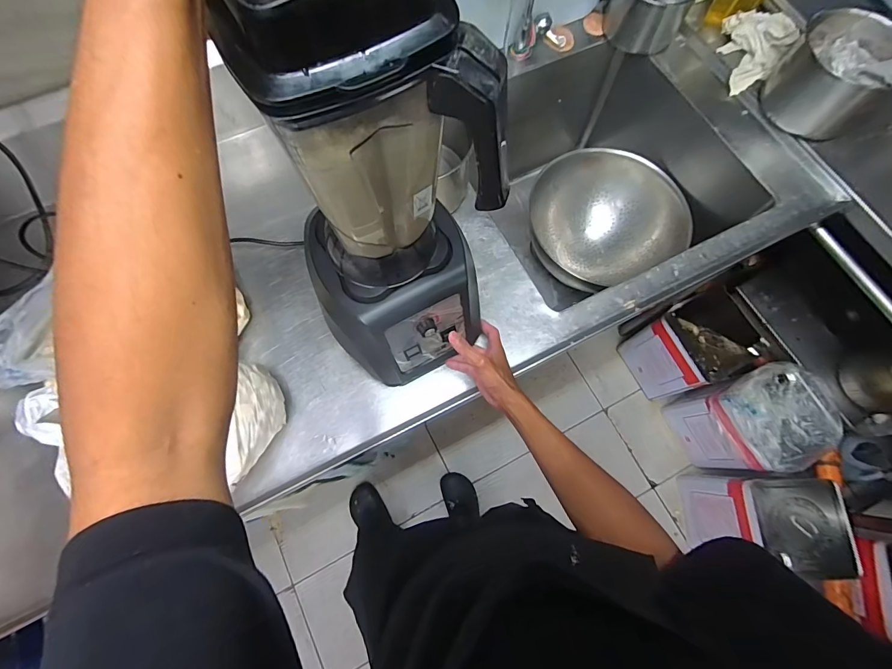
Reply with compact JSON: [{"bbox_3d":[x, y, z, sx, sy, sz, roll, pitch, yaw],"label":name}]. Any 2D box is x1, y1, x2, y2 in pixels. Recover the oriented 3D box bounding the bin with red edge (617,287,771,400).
[{"bbox_3d":[0.809,0.051,1.359,0.259,0.356,0.243,-18,74,-6],"label":"bin with red edge"}]

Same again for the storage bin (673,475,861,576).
[{"bbox_3d":[0.918,0.544,1.192,0.258,0.346,0.224,1,72,0],"label":"storage bin"}]

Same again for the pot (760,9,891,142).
[{"bbox_3d":[0.726,-0.486,0.768,0.158,0.151,0.178,-42,77,-12],"label":"pot"}]

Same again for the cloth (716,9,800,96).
[{"bbox_3d":[0.628,-0.597,0.841,0.135,0.079,0.158,36,75,10],"label":"cloth"}]

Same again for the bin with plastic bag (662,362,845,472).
[{"bbox_3d":[0.942,0.272,1.265,0.279,0.345,0.259,-17,73,-6],"label":"bin with plastic bag"}]

